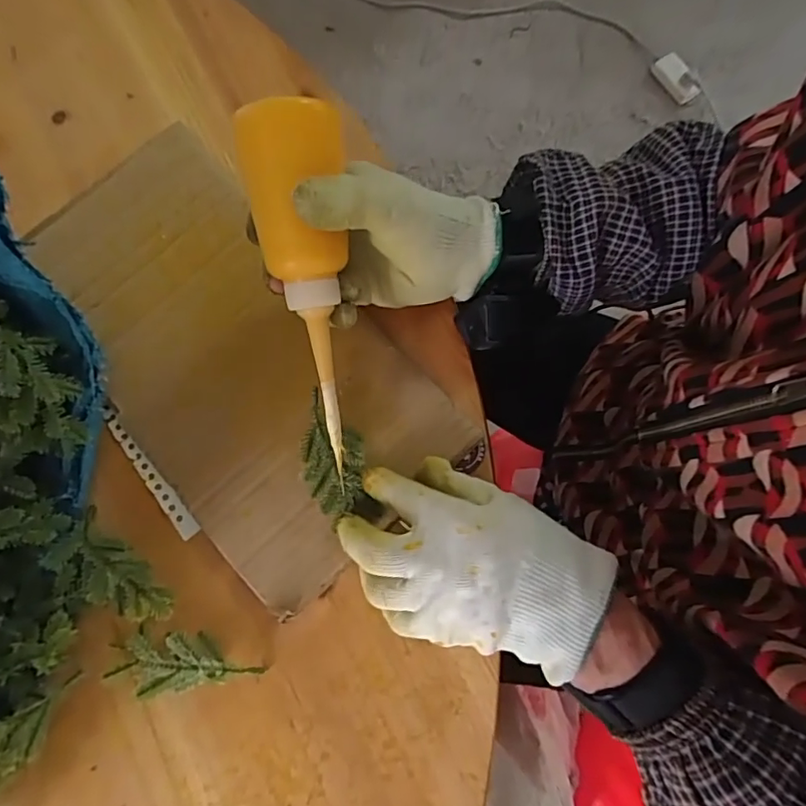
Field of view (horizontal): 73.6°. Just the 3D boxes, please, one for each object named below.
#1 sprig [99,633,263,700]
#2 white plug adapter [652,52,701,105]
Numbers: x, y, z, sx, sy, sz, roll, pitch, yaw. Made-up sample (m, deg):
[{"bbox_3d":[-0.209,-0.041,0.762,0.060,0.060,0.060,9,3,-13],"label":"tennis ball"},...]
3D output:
[{"bbox_3d":[-0.129,0.150,0.314,0.085,0.021,0.033,-9,77,1],"label":"sprig"},{"bbox_3d":[0.618,-0.734,1.219,0.058,0.037,0.121,-35,78,-5],"label":"white plug adapter"}]

